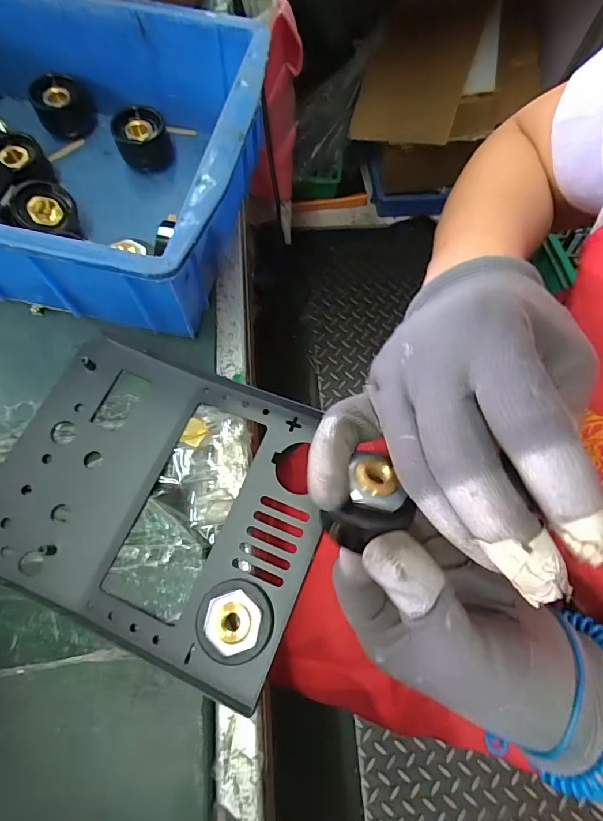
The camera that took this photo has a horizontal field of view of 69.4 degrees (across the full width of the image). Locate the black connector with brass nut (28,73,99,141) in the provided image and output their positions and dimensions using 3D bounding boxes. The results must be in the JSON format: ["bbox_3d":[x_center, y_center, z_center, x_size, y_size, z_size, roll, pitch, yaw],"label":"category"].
[{"bbox_3d":[-0.184,-0.235,0.339,0.039,0.033,0.037,-20,71,-9],"label":"black connector with brass nut"}]

